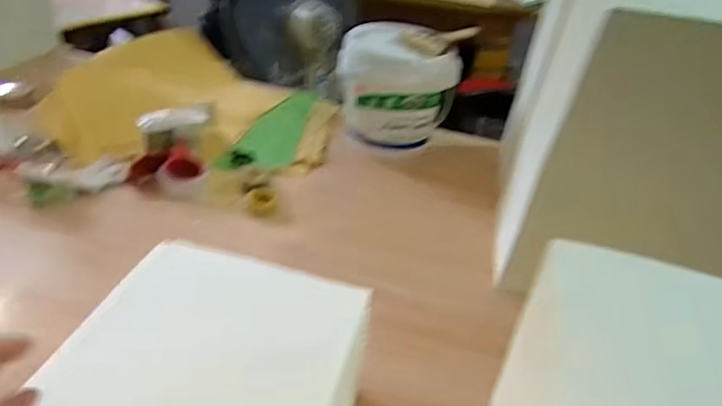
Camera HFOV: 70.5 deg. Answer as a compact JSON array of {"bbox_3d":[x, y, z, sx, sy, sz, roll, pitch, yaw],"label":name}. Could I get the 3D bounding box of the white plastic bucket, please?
[{"bbox_3d":[0.077,-0.269,1.209,0.227,0.238,0.202,-15,41,-29],"label":"white plastic bucket"}]

